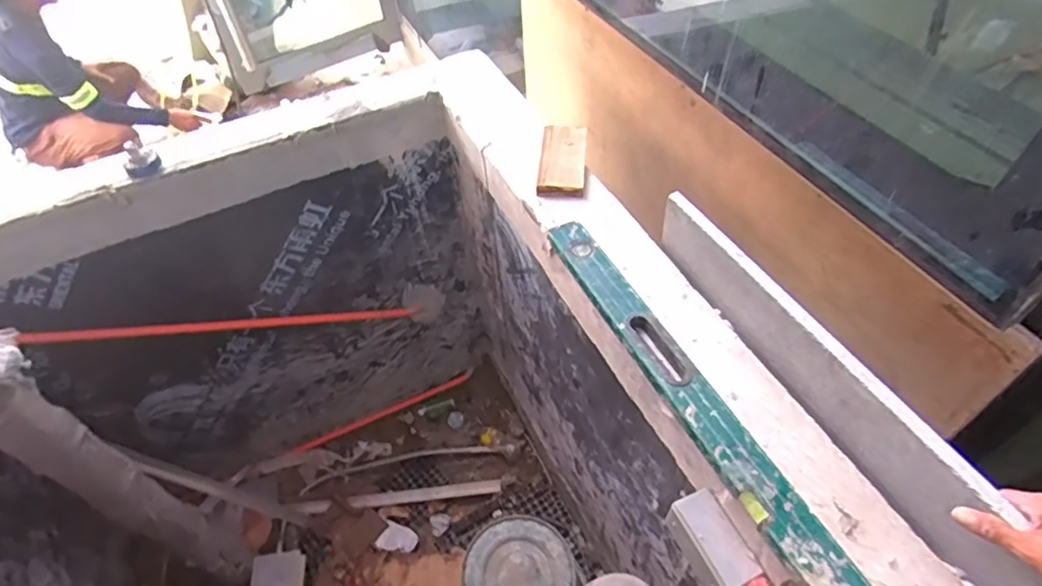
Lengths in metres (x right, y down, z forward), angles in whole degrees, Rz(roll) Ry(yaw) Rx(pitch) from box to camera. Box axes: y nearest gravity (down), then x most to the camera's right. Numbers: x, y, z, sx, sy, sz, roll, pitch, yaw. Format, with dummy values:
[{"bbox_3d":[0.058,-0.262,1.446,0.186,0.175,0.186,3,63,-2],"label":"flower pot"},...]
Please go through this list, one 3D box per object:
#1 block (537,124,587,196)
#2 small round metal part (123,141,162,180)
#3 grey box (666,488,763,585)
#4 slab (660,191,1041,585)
[{"bbox_3d":[0.075,-0.242,1.079,0.078,0.017,0.175,2,51,6],"label":"block"},{"bbox_3d":[-0.724,-0.253,1.134,0.063,0.056,0.049,-33,56,-22],"label":"small round metal part"},{"bbox_3d":[0.233,0.303,0.725,0.062,0.027,0.112,-23,52,-14],"label":"grey box"},{"bbox_3d":[0.394,0.139,0.716,0.017,0.140,0.748,-22,53,-14],"label":"slab"}]

